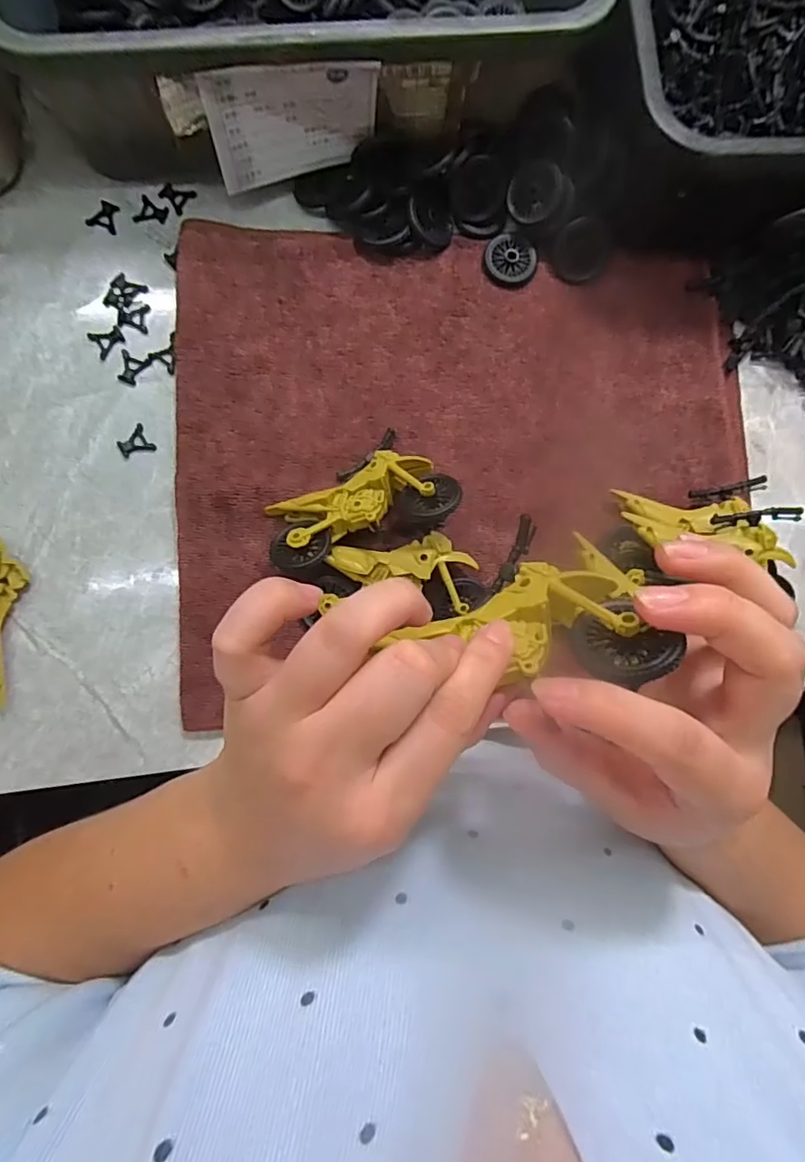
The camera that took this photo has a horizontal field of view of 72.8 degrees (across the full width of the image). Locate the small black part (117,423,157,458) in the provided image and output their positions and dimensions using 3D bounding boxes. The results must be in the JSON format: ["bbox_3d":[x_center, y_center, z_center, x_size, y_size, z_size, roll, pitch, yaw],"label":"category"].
[{"bbox_3d":[-0.179,-0.092,0.363,0.021,0.004,0.021,-36,86,-6],"label":"small black part"}]

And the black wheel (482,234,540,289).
[{"bbox_3d":[0.076,-0.227,0.387,0.038,0.005,0.036,0,83,-2],"label":"black wheel"}]

